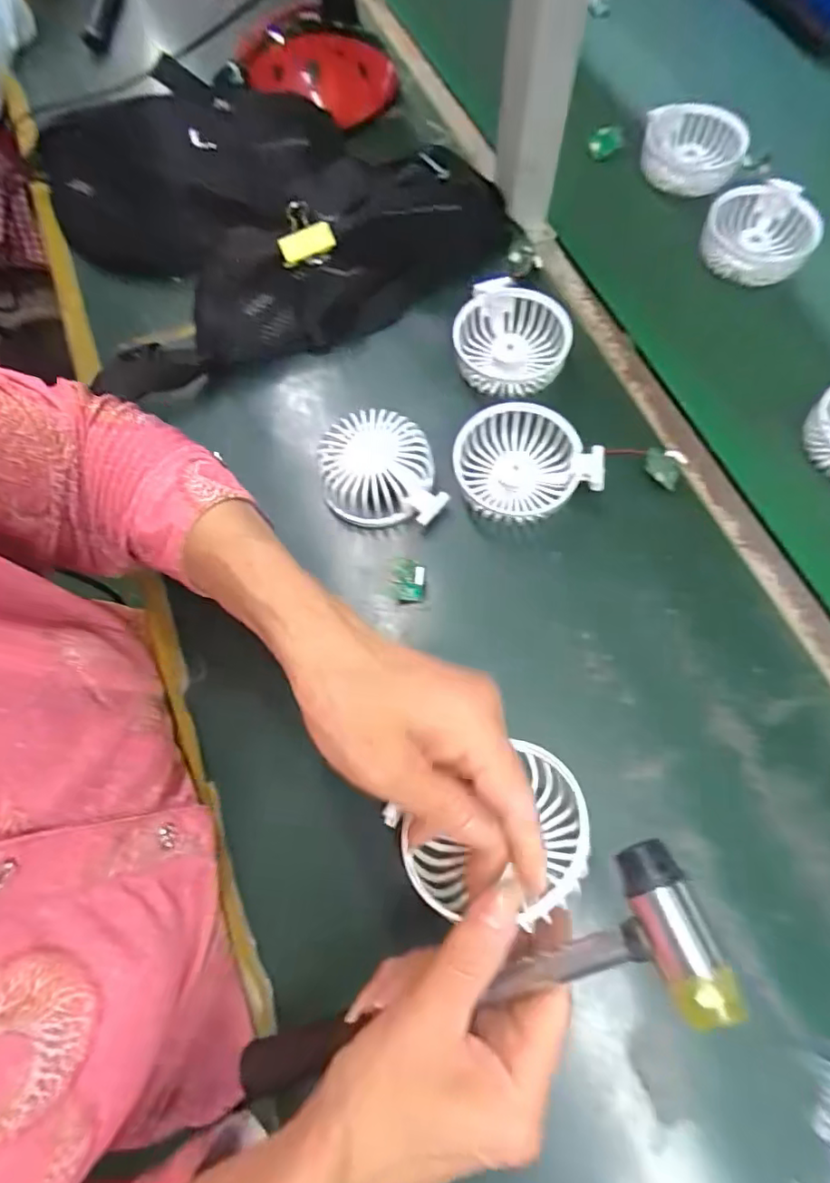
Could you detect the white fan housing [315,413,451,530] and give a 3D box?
[{"bbox_3d":[-0.028,-0.091,0.423,0.083,0.033,0.087,-13,70,-2],"label":"white fan housing"}]

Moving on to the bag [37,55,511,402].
[{"bbox_3d":[-0.134,-0.350,0.500,0.361,0.071,0.299,-23,71,-6],"label":"bag"}]

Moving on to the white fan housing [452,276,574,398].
[{"bbox_3d":[0.076,-0.200,0.460,0.089,0.035,0.082,-1,70,2],"label":"white fan housing"}]

